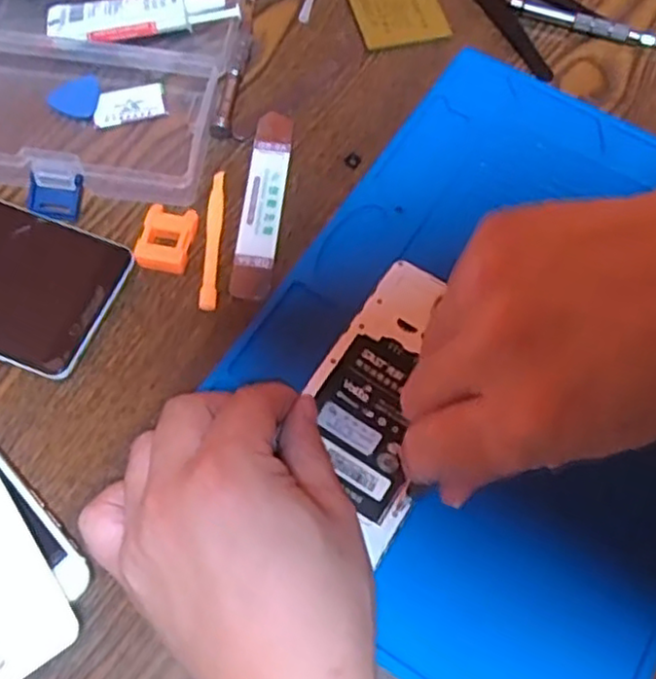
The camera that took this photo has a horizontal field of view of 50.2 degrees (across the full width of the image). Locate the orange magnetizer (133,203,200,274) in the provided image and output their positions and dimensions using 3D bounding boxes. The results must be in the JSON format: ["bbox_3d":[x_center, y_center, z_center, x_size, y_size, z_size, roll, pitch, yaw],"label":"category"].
[{"bbox_3d":[-0.083,-0.052,0.361,0.025,0.010,0.035,11,66,2],"label":"orange magnetizer"}]

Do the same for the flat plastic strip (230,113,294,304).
[{"bbox_3d":[-0.035,-0.075,0.377,0.021,0.004,0.116,6,66,0],"label":"flat plastic strip"}]

